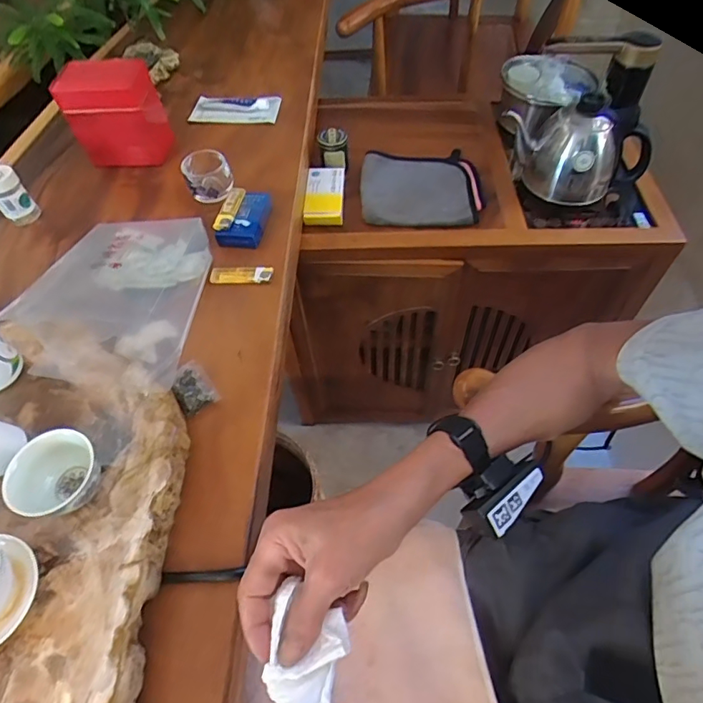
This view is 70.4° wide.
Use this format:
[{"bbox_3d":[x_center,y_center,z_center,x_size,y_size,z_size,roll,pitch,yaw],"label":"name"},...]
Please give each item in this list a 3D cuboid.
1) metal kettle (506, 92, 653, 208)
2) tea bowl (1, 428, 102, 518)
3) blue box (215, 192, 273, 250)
[{"bbox_3d":[0.371,-0.339,0.822,0.232,0.129,0.135,16,58,12],"label":"metal kettle"},{"bbox_3d":[-0.247,0.109,0.427,0.061,0.052,0.071,16,58,12],"label":"tea bowl"},{"bbox_3d":[-0.147,-0.187,0.689,0.058,0.025,0.094,4,56,4],"label":"blue box"}]

